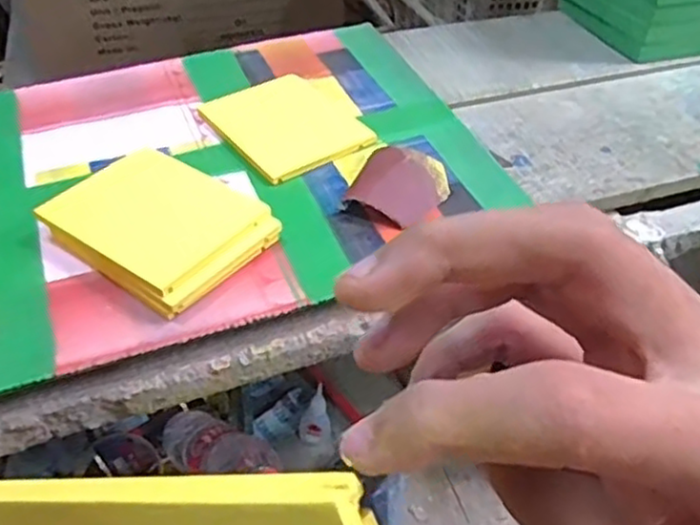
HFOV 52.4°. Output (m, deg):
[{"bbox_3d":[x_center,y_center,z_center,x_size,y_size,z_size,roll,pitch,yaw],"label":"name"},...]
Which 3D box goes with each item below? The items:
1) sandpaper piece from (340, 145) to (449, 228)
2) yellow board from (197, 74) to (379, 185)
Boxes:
[{"bbox_3d":[0.039,-0.064,0.576,0.073,0.019,0.080,16,44,14],"label":"sandpaper piece"},{"bbox_3d":[-0.060,-0.131,0.662,0.117,0.009,0.150,-24,49,-27],"label":"yellow board"}]

